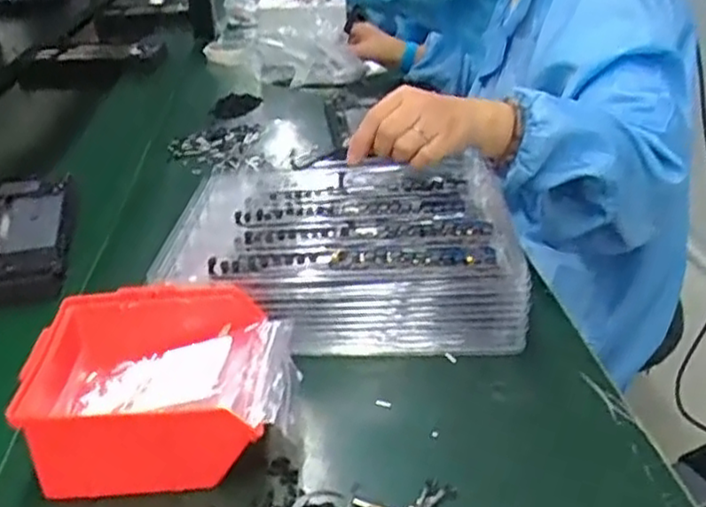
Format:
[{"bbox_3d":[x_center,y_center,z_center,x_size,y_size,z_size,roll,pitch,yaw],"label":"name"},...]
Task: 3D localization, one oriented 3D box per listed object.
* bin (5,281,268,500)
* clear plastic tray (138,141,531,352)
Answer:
[{"bbox_3d":[-0.123,0.082,0.454,0.138,0.067,0.131,-5,28,-5],"label":"bin"},{"bbox_3d":[-0.007,-0.004,0.609,0.288,0.080,0.208,1,28,6],"label":"clear plastic tray"}]

